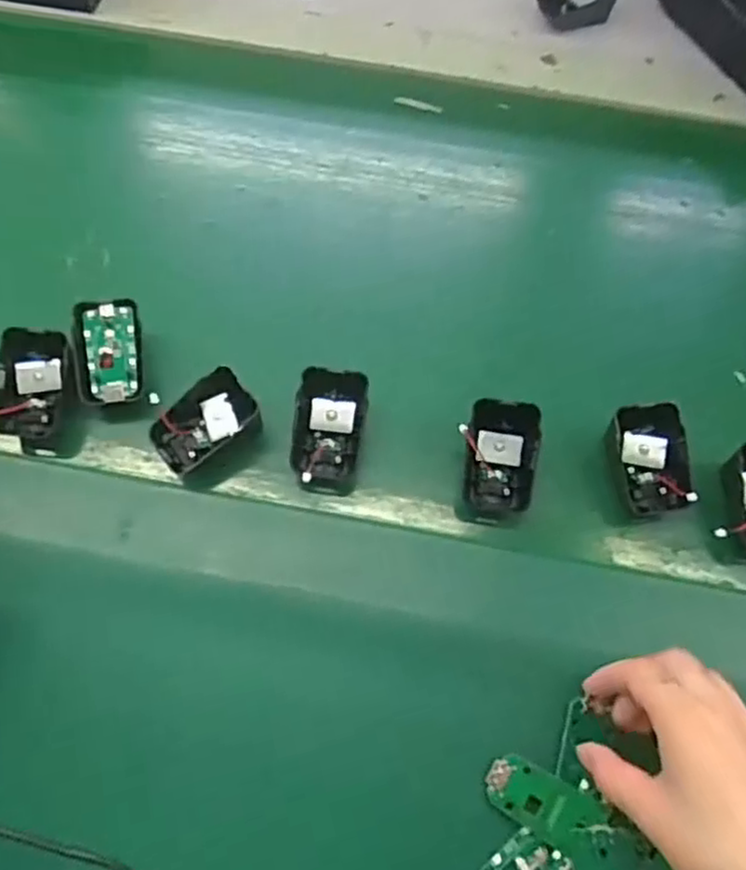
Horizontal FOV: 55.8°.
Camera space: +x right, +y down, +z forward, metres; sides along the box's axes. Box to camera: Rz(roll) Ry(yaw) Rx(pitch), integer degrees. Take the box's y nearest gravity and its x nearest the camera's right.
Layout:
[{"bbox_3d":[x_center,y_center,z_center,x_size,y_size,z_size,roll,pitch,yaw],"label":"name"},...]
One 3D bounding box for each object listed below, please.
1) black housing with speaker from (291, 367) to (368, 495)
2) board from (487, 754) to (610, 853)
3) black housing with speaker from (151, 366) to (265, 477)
[{"bbox_3d":[-0.029,-0.002,0.455,0.044,0.017,0.080,7,92,-5],"label":"black housing with speaker"},{"bbox_3d":[0.091,0.197,0.377,0.060,0.006,0.030,26,74,21],"label":"board"},{"bbox_3d":[-0.108,-0.009,0.449,0.065,0.029,0.045,-37,72,-13],"label":"black housing with speaker"}]

